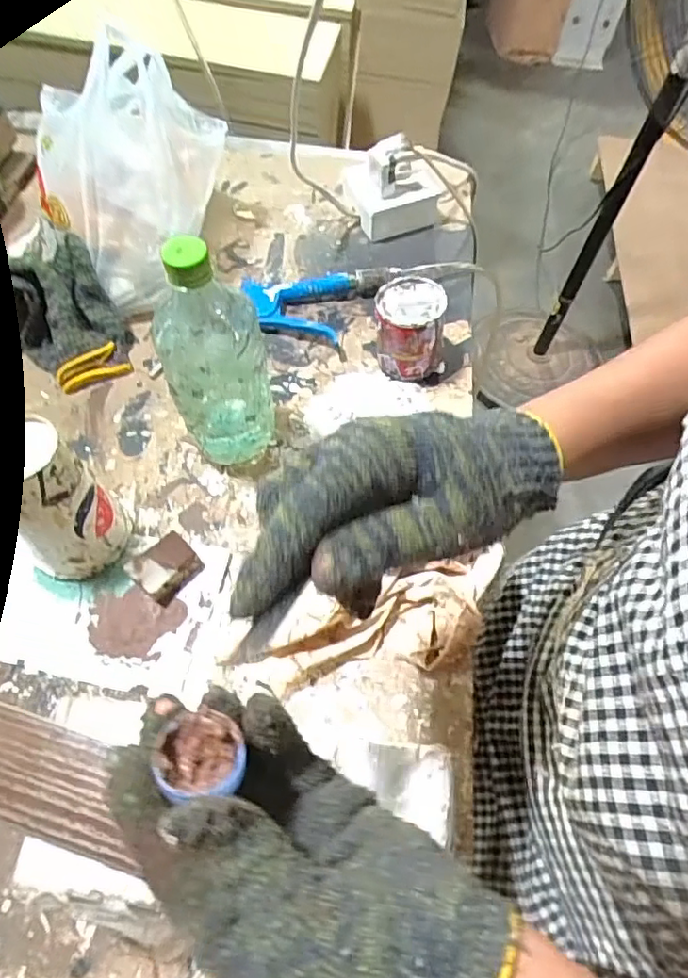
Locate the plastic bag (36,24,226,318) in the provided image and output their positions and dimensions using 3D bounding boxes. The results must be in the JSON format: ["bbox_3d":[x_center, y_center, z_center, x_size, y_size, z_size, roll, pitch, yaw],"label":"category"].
[{"bbox_3d":[-0.214,-0.332,0.630,0.140,0.169,0.239,21,64,12],"label":"plastic bag"}]

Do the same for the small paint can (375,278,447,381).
[{"bbox_3d":[0.062,-0.154,0.574,0.060,0.080,0.066,2,63,-4],"label":"small paint can"}]

